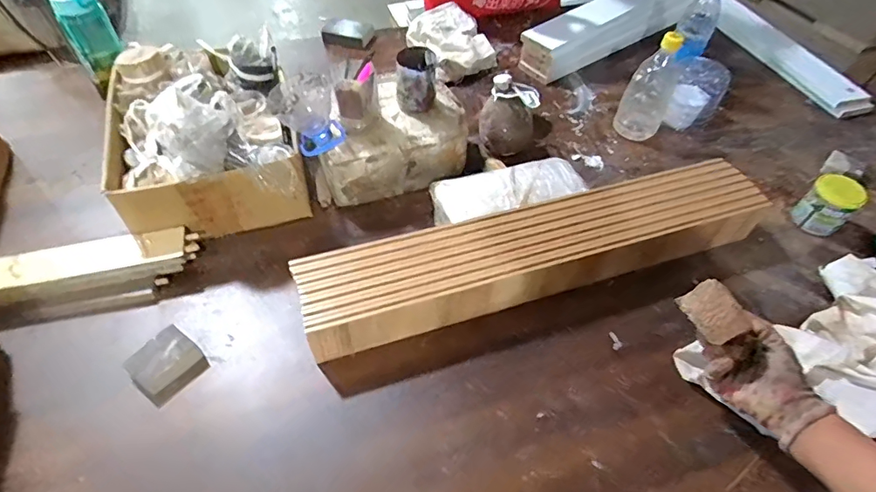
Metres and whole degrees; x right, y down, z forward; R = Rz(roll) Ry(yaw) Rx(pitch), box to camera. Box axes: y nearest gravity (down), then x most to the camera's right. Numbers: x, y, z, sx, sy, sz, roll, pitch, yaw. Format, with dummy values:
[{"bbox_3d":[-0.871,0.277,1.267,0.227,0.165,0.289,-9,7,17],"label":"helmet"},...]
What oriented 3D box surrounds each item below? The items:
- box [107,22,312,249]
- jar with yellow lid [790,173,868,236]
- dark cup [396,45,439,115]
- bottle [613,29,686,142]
[{"bbox_3d":[-0.334,-0.186,0.735,0.280,0.187,0.330,-15,53,-13],"label":"box"},{"bbox_3d":[0.590,-0.065,0.735,0.060,0.081,0.064,1,51,-1],"label":"jar with yellow lid"},{"bbox_3d":[-0.034,-0.260,0.765,0.061,0.073,0.064,3,50,-2],"label":"dark cup"},{"bbox_3d":[0.380,-0.284,0.862,0.082,0.174,0.073,22,54,15],"label":"bottle"}]

